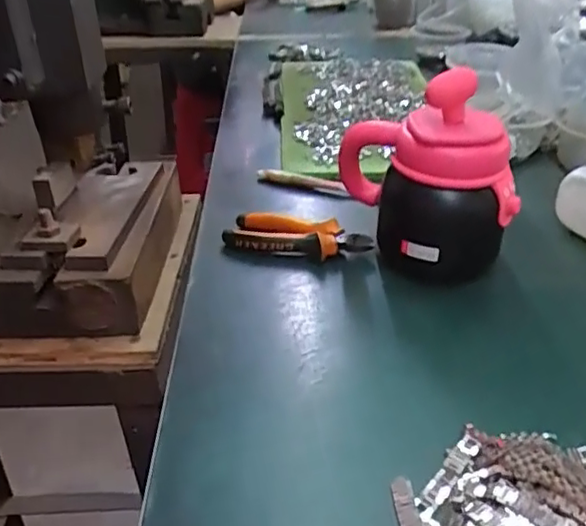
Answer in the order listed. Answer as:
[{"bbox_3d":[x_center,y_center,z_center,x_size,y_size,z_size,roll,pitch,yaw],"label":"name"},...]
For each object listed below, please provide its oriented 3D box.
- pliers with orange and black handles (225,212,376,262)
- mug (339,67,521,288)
[{"bbox_3d":[0.005,-0.027,0.637,0.151,0.030,0.057,6,32,12],"label":"pliers with orange and black handles"},{"bbox_3d":[0.125,-0.084,0.584,0.090,0.179,0.153,-16,34,-22],"label":"mug"}]

